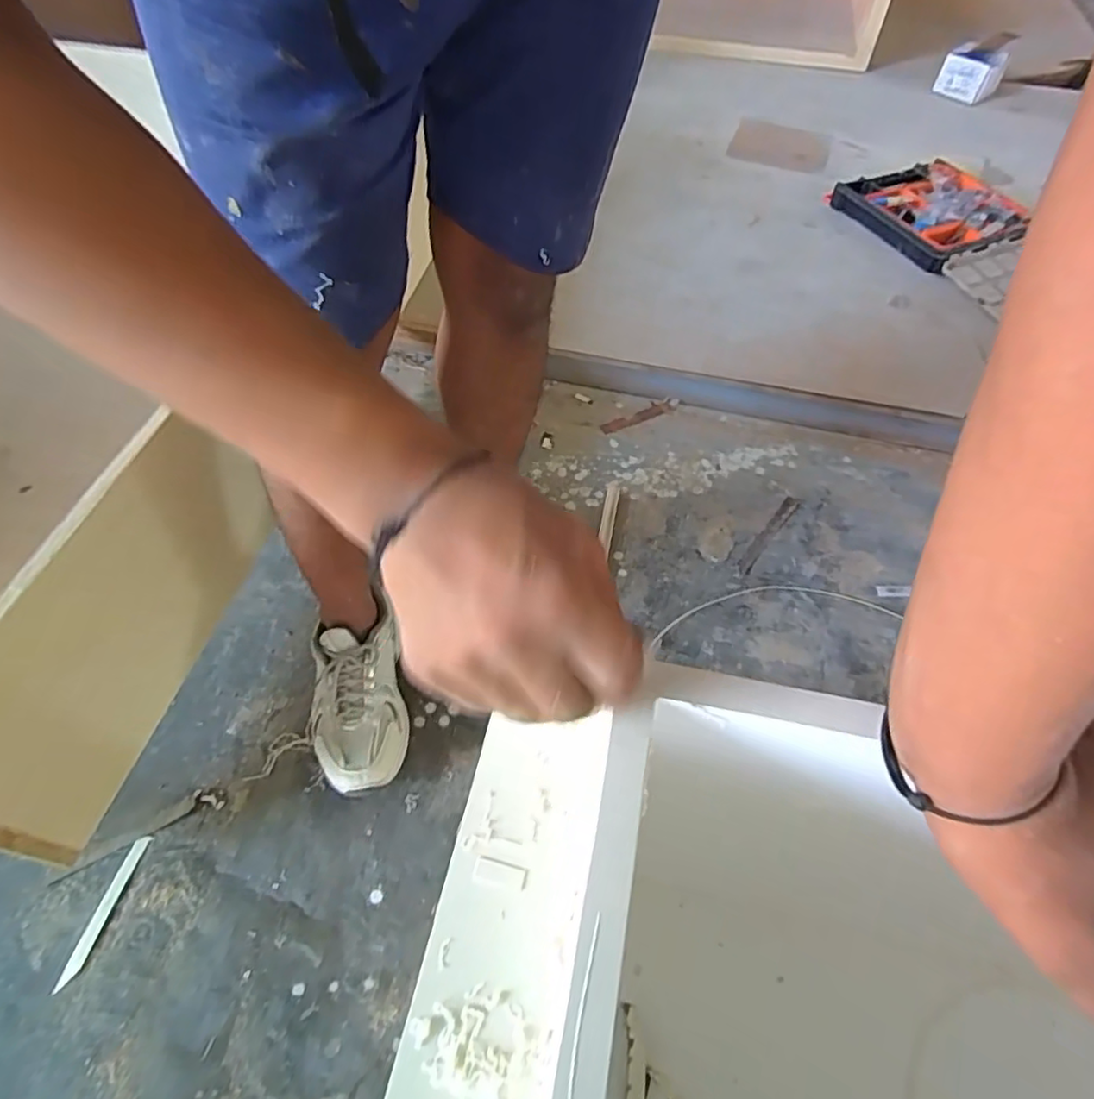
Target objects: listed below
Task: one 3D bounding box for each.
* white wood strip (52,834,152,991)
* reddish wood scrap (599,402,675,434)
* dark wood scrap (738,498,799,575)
[{"bbox_3d":[-0.460,0.374,0.659,0.017,0.005,0.142,12,55,8],"label":"white wood strip"},{"bbox_3d":[0.157,-0.231,1.096,0.141,0.005,0.028,-23,60,-16],"label":"reddish wood scrap"},{"bbox_3d":[0.334,-0.024,0.952,0.020,0.008,0.173,33,60,20],"label":"dark wood scrap"}]

